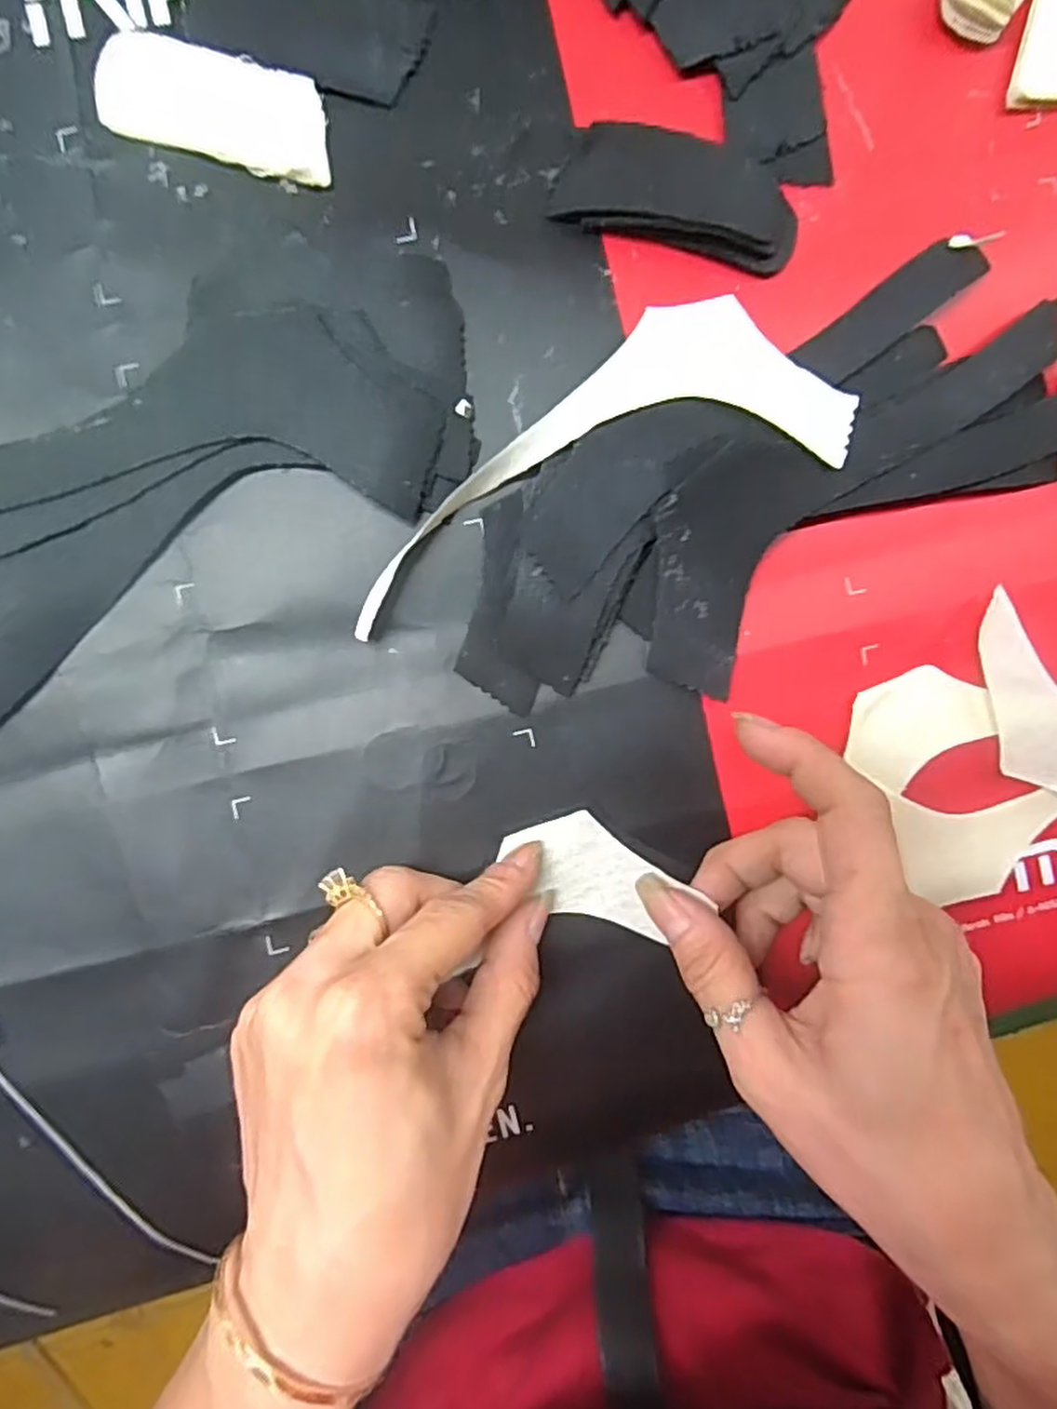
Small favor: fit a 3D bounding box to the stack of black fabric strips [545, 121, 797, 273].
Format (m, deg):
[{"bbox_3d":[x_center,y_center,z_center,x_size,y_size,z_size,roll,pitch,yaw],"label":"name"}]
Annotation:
[{"bbox_3d":[0.050,-0.165,0.232,0.077,0.011,0.039,11,92,-5],"label":"stack of black fabric strips"}]

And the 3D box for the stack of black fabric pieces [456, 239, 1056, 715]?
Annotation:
[{"bbox_3d":[0.083,-0.071,0.238,0.226,0.015,0.085,-29,95,-3],"label":"stack of black fabric pieces"}]

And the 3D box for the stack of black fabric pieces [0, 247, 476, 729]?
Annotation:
[{"bbox_3d":[-0.114,-0.070,0.224,0.207,0.011,0.089,-28,95,-3],"label":"stack of black fabric pieces"}]

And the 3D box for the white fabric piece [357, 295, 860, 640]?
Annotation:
[{"bbox_3d":[0.017,-0.079,0.231,0.169,0.015,0.060,-23,94,-3],"label":"white fabric piece"}]

